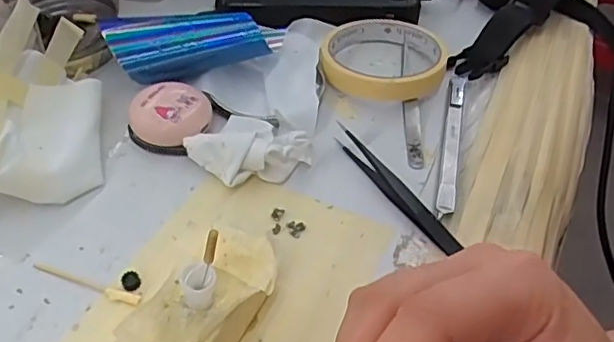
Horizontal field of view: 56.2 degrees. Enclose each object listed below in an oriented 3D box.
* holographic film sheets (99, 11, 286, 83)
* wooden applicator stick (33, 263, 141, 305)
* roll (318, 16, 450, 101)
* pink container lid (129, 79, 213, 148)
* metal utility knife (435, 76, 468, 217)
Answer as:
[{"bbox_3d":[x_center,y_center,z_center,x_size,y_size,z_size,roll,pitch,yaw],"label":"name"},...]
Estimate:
[{"bbox_3d":[-0.074,-0.080,0.377,0.110,0.043,0.030,-4,47,-8],"label":"holographic film sheets"},{"bbox_3d":[-0.109,0.055,0.280,0.059,0.004,0.006,16,47,10],"label":"wooden applicator stick"},{"bbox_3d":[0.056,-0.084,0.412,0.087,0.021,0.086,10,46,5],"label":"roll"},{"bbox_3d":[-0.083,-0.034,0.352,0.043,0.023,0.043,2,46,-3],"label":"pink container lid"},{"bbox_3d":[0.093,-0.019,0.367,0.011,0.008,0.135,12,46,7],"label":"metal utility knife"}]

